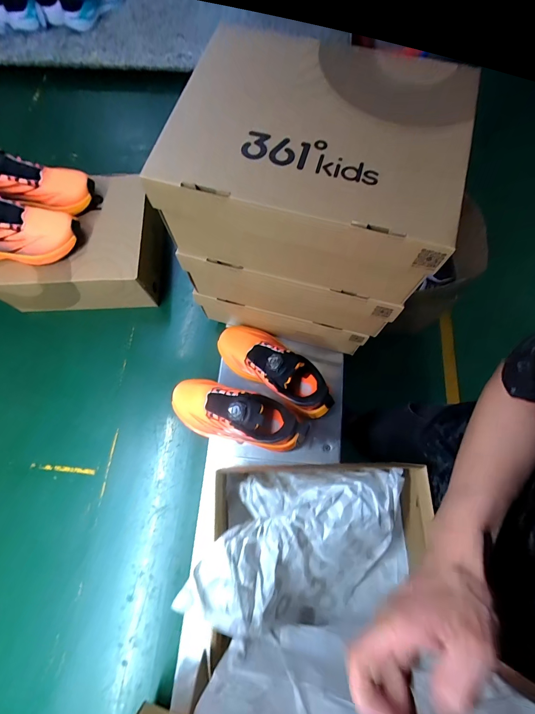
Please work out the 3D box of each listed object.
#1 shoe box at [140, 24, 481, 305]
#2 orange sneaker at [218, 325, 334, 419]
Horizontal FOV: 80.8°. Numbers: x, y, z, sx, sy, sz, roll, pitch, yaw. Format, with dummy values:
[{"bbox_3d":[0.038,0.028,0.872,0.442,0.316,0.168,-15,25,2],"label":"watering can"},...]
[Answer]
[{"bbox_3d":[0.060,-0.233,0.375,0.297,0.119,0.258,17,73,6],"label":"shoe box"},{"bbox_3d":[0.013,0.011,0.546,0.227,0.109,0.091,33,75,24],"label":"orange sneaker"}]

